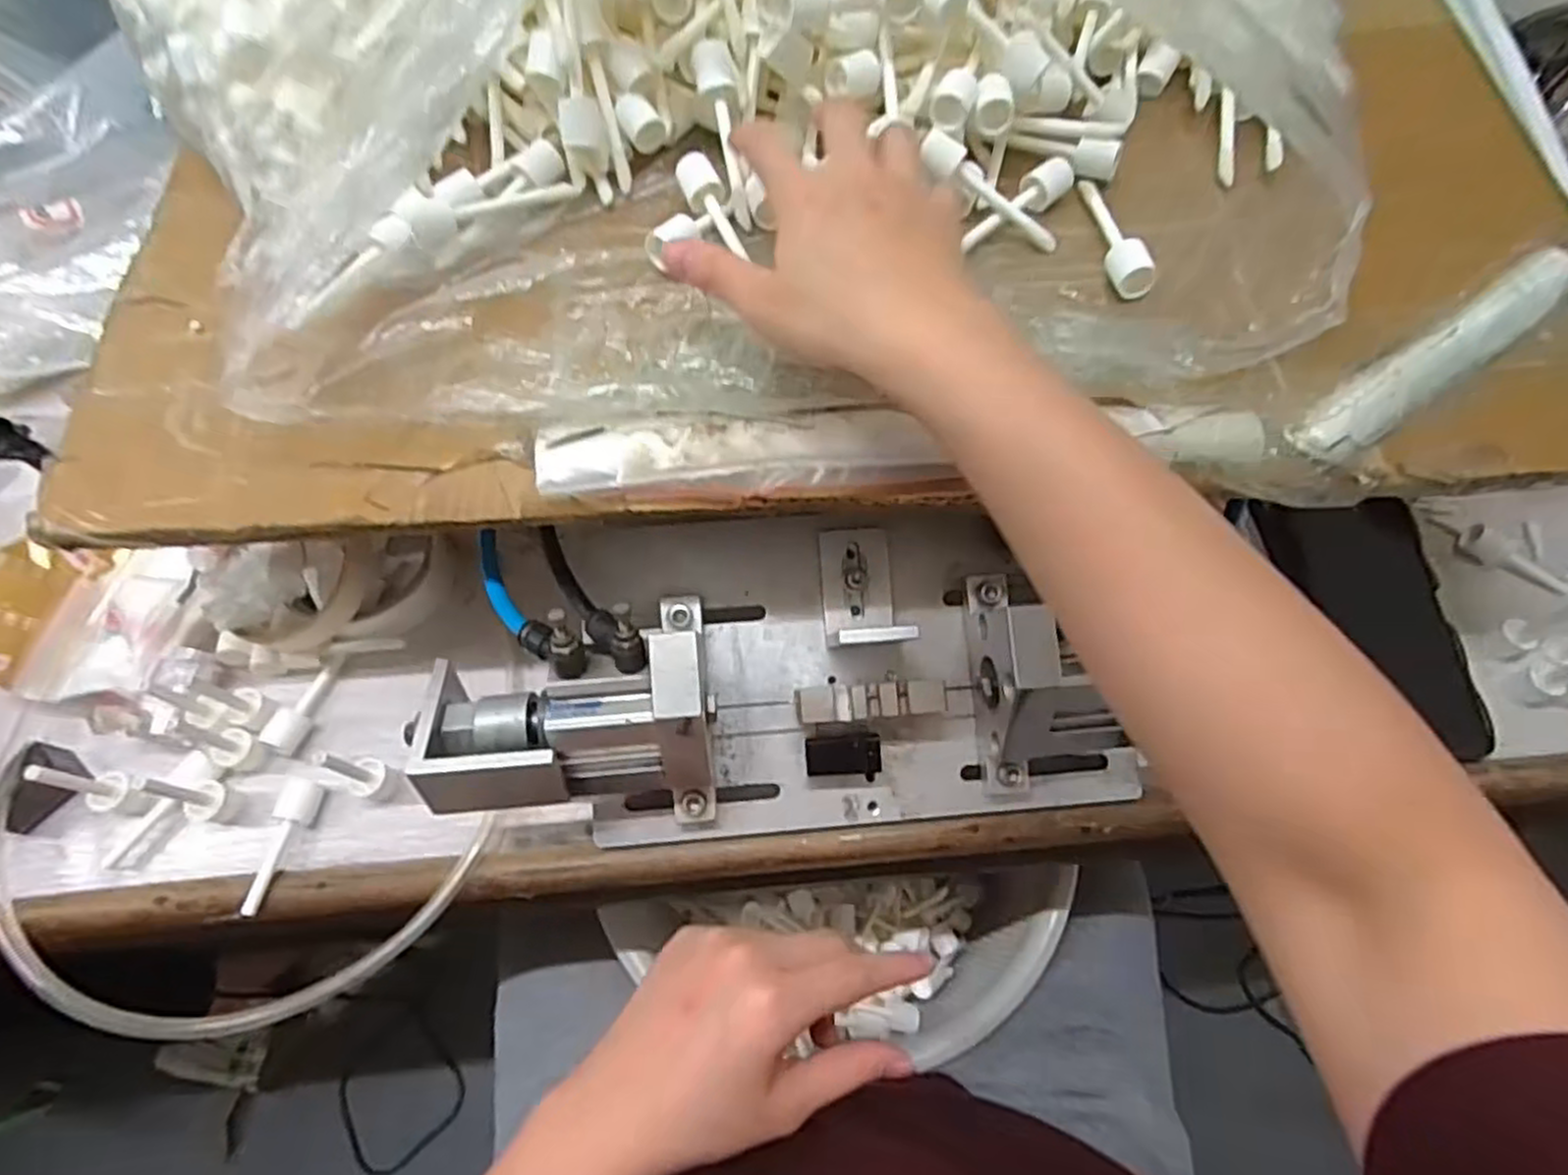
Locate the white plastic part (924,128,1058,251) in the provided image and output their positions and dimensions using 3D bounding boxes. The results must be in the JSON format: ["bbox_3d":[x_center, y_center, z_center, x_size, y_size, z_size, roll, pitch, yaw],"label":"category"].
[{"bbox_3d":[0.102,-0.194,0.378,0.081,0.014,0.014,34,67,-13],"label":"white plastic part"}]

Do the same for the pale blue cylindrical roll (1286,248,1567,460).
[{"bbox_3d":[0.289,-0.103,0.336,0.171,0.017,0.027,-31,71,-14],"label":"pale blue cylindrical roll"}]

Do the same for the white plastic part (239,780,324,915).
[{"bbox_3d":[-0.251,0.129,0.385,0.017,0.015,0.064,10,66,3],"label":"white plastic part"}]

